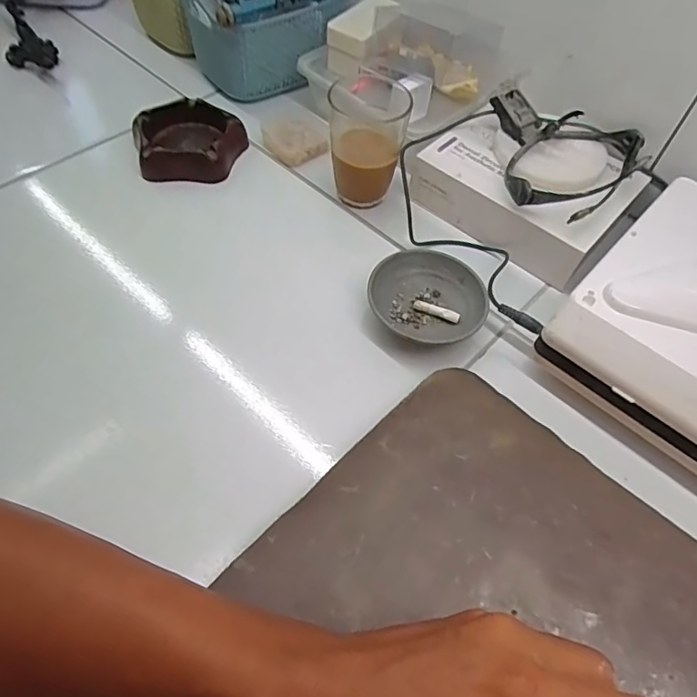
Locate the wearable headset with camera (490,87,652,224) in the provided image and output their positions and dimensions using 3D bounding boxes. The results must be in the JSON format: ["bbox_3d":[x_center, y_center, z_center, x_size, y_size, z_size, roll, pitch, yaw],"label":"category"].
[{"bbox_3d":[0.176,-0.153,0.429,0.128,0.037,0.119,15,56,5],"label":"wearable headset with camera"}]

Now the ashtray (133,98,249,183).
[{"bbox_3d":[-0.146,-0.196,0.491,0.099,0.029,0.094,-15,59,-13],"label":"ashtray"}]

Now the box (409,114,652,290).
[{"bbox_3d":[0.154,-0.141,0.461,0.167,0.056,0.119,35,61,18],"label":"box"}]

